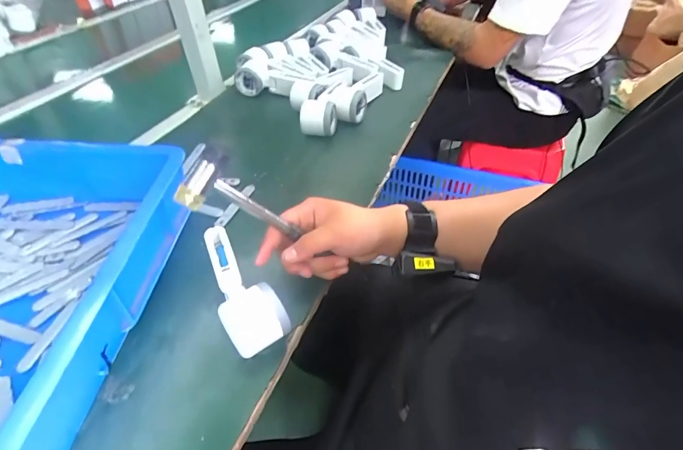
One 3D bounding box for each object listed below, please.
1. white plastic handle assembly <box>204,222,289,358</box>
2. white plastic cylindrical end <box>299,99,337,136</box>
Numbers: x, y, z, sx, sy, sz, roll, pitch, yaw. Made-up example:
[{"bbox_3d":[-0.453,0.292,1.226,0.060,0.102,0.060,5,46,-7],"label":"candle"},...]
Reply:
[{"bbox_3d":[-0.113,0.069,0.414,0.056,0.053,0.161,-23,48,-20],"label":"white plastic handle assembly"},{"bbox_3d":[-0.040,-0.188,0.650,0.059,0.052,0.045,2,44,5],"label":"white plastic cylindrical end"}]

